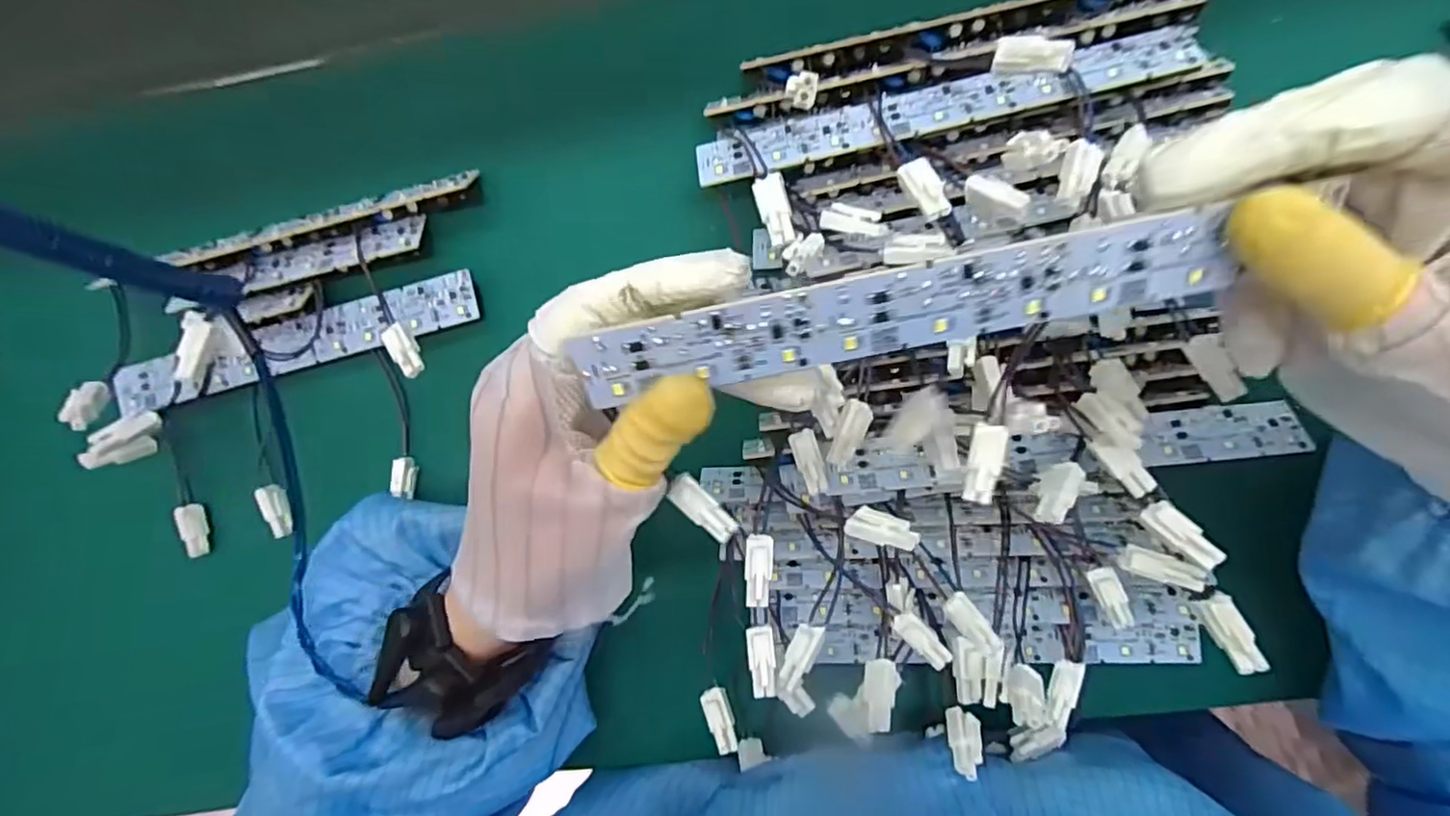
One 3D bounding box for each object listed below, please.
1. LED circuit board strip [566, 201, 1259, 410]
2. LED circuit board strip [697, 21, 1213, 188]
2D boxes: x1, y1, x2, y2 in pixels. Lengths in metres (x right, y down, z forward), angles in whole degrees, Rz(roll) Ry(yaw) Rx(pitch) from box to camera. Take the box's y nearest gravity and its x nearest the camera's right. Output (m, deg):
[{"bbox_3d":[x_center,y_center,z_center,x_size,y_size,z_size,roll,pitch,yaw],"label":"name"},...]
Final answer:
[{"bbox_3d":[0.043,-0.025,0.168,0.164,0.004,0.024,-10,125,4],"label":"LED circuit board strip"},{"bbox_3d":[0.083,-0.121,0.259,0.191,0.004,0.031,-12,61,7],"label":"LED circuit board strip"}]

